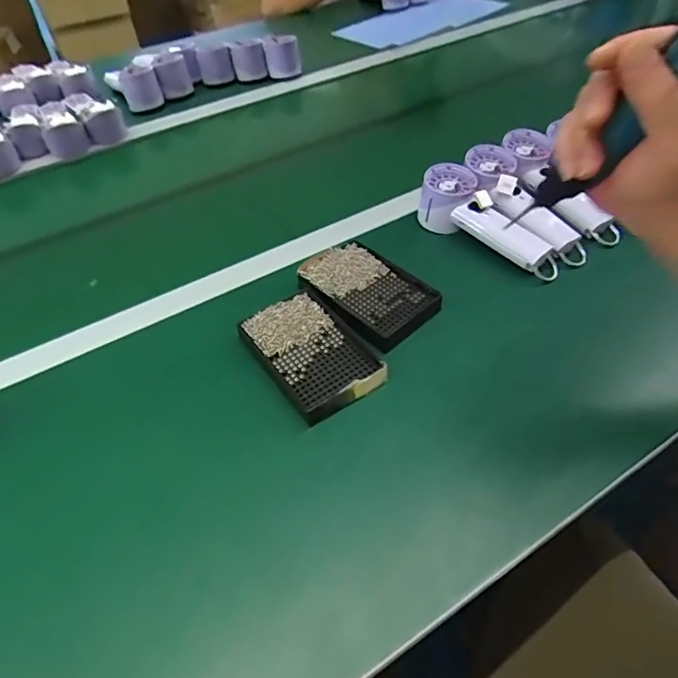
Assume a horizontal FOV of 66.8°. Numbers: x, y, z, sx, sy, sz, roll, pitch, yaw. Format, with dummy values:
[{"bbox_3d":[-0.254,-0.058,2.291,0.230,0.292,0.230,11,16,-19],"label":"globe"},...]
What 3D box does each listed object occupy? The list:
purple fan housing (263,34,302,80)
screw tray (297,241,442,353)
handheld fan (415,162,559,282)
[{"bbox_3d":[-0.110,-0.548,0.999,0.066,0.053,0.066,-11,49,-7],"label":"purple fan housing"},{"bbox_3d":[0.029,-0.054,0.560,0.147,0.019,0.094,36,59,30],"label":"screw tray"},{"bbox_3d":[0.179,-0.141,0.604,0.188,0.053,0.067,35,59,29],"label":"handheld fan"}]

